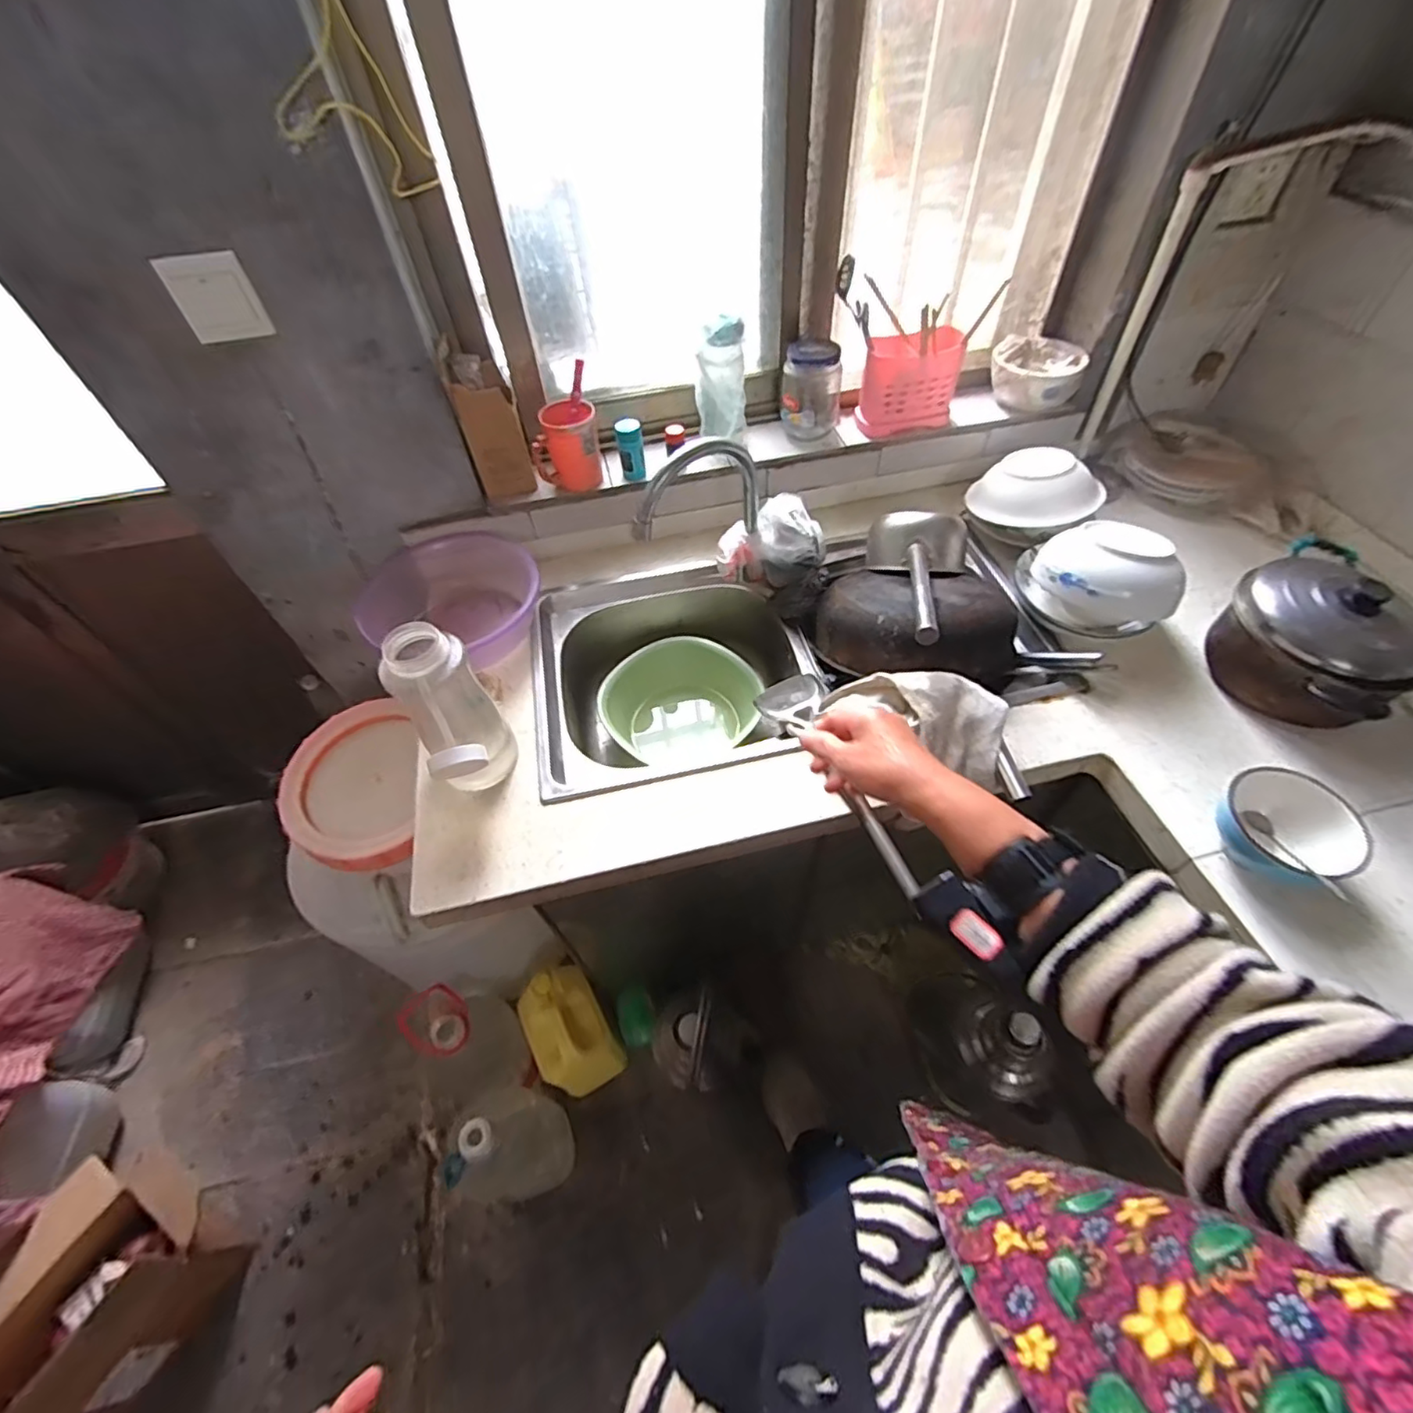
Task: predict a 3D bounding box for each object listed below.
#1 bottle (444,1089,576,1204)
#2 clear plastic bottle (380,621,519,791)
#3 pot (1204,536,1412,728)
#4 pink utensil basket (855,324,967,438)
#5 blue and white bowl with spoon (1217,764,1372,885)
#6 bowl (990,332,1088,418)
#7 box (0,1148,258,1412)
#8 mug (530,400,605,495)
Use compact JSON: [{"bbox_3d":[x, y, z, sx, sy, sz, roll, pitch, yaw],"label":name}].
[{"bbox_3d":[-0.323,0.737,1.060,0.137,0.321,0.162,-4,53,1],"label":"bottle"},{"bbox_3d":[-0.294,0.019,0.737,0.088,0.222,0.122,-19,54,-11],"label":"clear plastic bottle"},{"bbox_3d":[0.781,-0.090,0.795,0.244,0.144,0.208,-28,56,-17],"label":"pot"},{"bbox_3d":[0.330,-0.539,1.030,0.145,0.145,0.101,-16,54,-8],"label":"pink utensil basket"},{"bbox_3d":[0.618,0.136,0.679,0.118,0.072,0.127,-23,55,-13],"label":"blue and white bowl with spoon"},{"bbox_3d":[0.562,-0.567,1.075,0.145,0.068,0.148,26,59,21],"label":"bowl"},{"bbox_3d":[-1.004,0.965,0.998,0.291,0.229,0.423,24,58,20],"label":"box"},{"bbox_3d":[-0.216,-0.404,0.974,0.100,0.114,0.073,-8,53,-2],"label":"mug"}]

